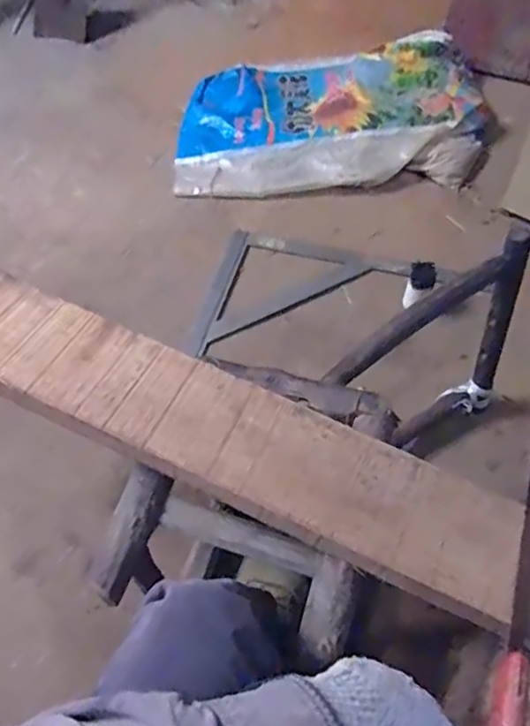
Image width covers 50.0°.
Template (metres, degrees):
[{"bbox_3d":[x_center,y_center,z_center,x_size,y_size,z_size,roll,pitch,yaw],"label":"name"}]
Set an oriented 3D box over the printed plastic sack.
[{"bbox_3d":[0.170,-0.681,1.527,0.781,0.121,0.537,-1,55,-1],"label":"printed plastic sack"}]

